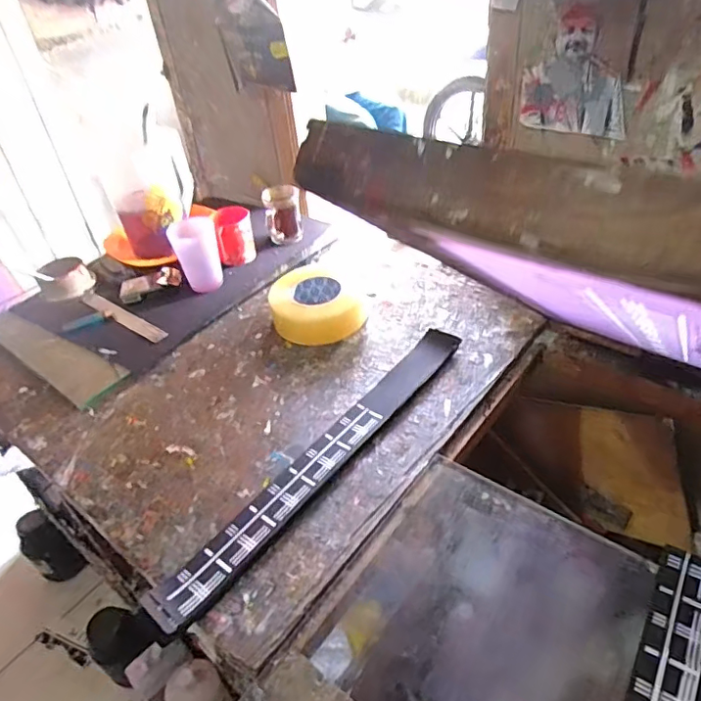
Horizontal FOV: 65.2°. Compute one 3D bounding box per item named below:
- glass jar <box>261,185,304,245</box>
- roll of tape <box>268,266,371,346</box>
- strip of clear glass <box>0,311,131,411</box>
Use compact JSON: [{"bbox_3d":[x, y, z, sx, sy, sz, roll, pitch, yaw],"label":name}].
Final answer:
[{"bbox_3d":[-0.123,-0.250,1.030,0.066,0.109,0.066,-5,41,4],"label":"glass jar"},{"bbox_3d":[-0.047,-0.074,0.854,0.144,0.055,0.143,-5,41,4],"label":"roll of tape"},{"bbox_3d":[-0.489,0.004,0.867,0.355,0.011,0.085,19,45,30],"label":"strip of clear glass"}]

